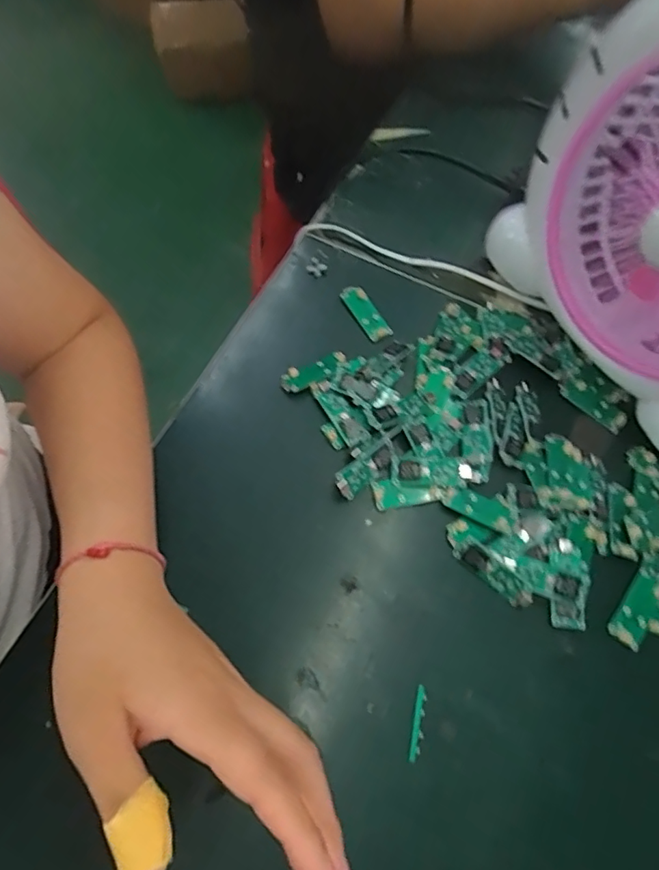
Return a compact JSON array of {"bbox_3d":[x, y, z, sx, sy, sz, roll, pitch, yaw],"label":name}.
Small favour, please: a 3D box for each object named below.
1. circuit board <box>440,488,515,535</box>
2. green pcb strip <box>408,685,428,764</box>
[{"bbox_3d":[0.099,0.047,0.344,0.048,0.004,0.020,25,65,9],"label":"circuit board"},{"bbox_3d":[0.050,0.161,0.291,0.006,0.004,0.038,12,64,3],"label":"green pcb strip"}]

